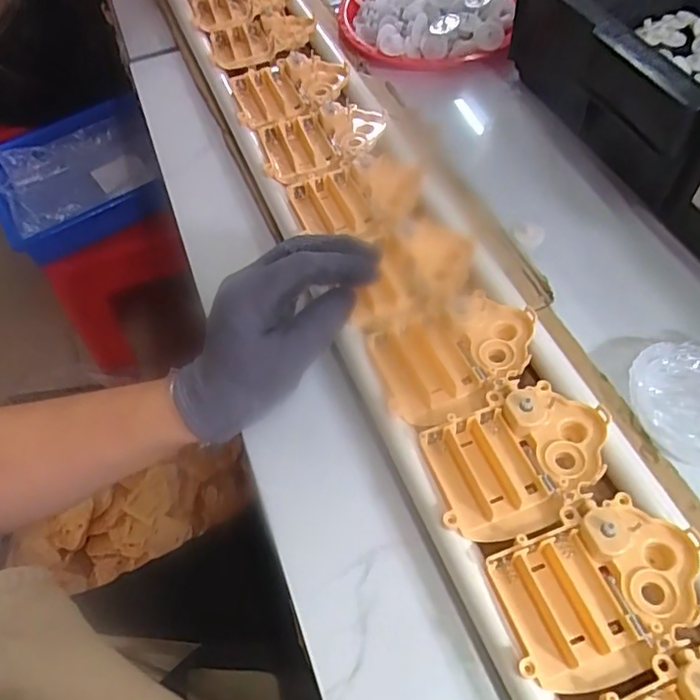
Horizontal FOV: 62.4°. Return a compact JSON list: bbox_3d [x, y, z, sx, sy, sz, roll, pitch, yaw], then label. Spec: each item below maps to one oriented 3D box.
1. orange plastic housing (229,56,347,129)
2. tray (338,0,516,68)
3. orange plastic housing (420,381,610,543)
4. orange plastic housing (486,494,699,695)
[{"bbox_3d":[-0.050,-0.222,0.498,0.096,0.020,0.074,-13,59,-4],"label":"orange plastic housing"},{"bbox_3d":[0.076,-0.335,0.568,0.167,0.043,0.158,-2,59,3],"label":"tray"},{"bbox_3d":[0.092,0.056,0.312,0.102,0.018,0.069,-27,61,-12],"label":"orange plastic housing"},{"bbox_3d":[0.121,0.112,0.274,0.101,0.017,0.071,-26,61,-12],"label":"orange plastic housing"}]

